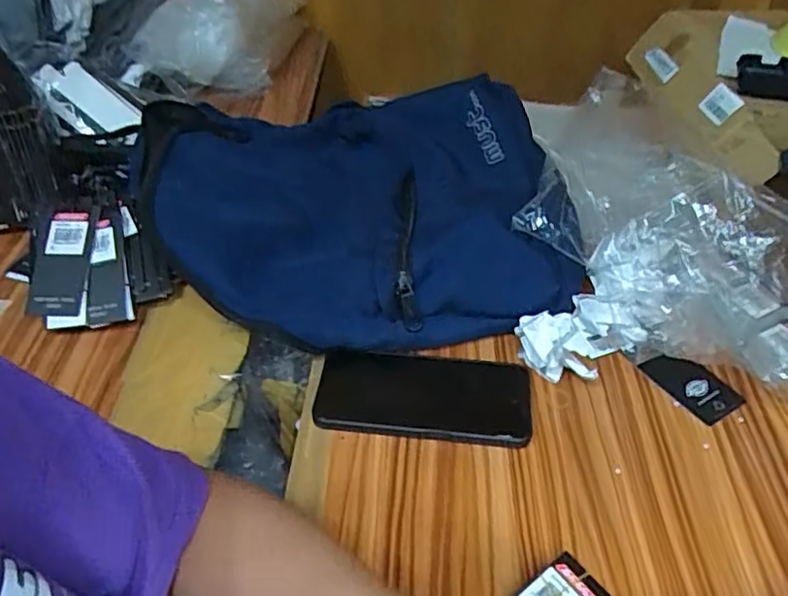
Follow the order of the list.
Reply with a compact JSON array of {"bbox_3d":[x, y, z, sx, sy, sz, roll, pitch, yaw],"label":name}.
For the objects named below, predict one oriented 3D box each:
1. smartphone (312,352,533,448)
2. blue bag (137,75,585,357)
[{"bbox_3d":[0.023,0.079,0.504,0.169,0.015,0.079,3,42,3],"label":"smartphone"},{"bbox_3d":[-0.046,-0.093,0.624,0.379,0.113,0.320,-7,42,-8],"label":"blue bag"}]

